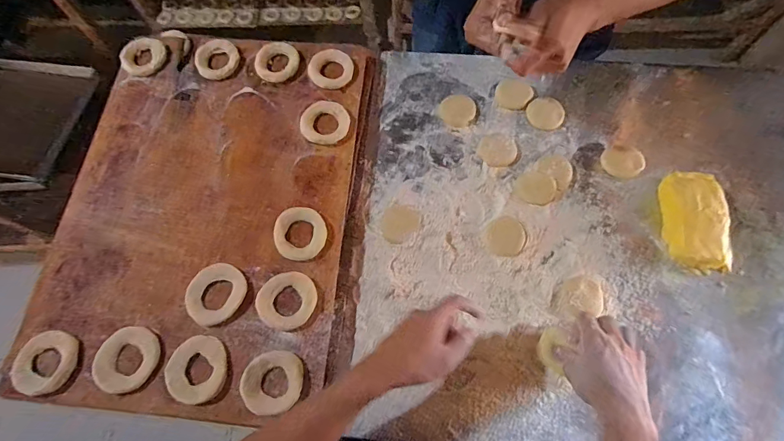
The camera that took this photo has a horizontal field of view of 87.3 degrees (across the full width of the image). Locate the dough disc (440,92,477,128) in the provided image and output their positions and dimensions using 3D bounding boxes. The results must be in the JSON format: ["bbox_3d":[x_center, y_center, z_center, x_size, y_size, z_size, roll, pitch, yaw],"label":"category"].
[{"bbox_3d":[0.113,-0.191,0.710,0.060,0.006,0.061,-1,69,2],"label":"dough disc"}]

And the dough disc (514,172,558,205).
[{"bbox_3d":[0.225,-0.053,0.643,0.060,0.008,0.053,37,75,14],"label":"dough disc"}]

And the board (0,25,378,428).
[{"bbox_3d":[-0.273,-0.034,0.628,0.456,0.038,0.605,3,69,3],"label":"board"}]

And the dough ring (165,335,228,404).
[{"bbox_3d":[-0.250,0.191,0.528,0.073,0.012,0.080,-6,69,0],"label":"dough ring"}]

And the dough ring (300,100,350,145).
[{"bbox_3d":[-0.107,-0.157,0.655,0.076,0.011,0.074,-1,69,2],"label":"dough ring"}]

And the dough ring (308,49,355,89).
[{"bbox_3d":[-0.103,-0.255,0.696,0.072,0.020,0.076,-1,69,2],"label":"dough ring"}]

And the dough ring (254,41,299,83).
[{"bbox_3d":[-0.194,-0.268,0.699,0.074,0.022,0.071,-1,69,2],"label":"dough ring"}]

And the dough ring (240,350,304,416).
[{"bbox_3d":[-0.152,0.206,0.524,0.074,0.012,0.075,-1,69,2],"label":"dough ring"}]

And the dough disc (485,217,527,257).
[{"bbox_3d":[0.171,0.024,0.618,0.056,0.004,0.062,31,73,13],"label":"dough disc"}]

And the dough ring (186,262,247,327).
[{"bbox_3d":[-0.243,0.101,0.565,0.075,0.008,0.082,-1,69,2],"label":"dough ring"}]

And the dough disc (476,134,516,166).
[{"bbox_3d":[0.174,-0.115,0.679,0.060,0.004,0.059,-1,69,2],"label":"dough disc"}]

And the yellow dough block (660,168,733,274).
[{"bbox_3d":[0.445,-0.002,0.603,0.083,0.040,0.154,3,69,3],"label":"yellow dough block"}]

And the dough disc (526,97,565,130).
[{"bbox_3d":[0.259,-0.181,0.694,0.060,0.004,0.060,-1,69,2],"label":"dough disc"}]

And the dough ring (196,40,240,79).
[{"bbox_3d":[-0.298,-0.276,0.701,0.073,0.016,0.066,-23,70,-7],"label":"dough ring"}]

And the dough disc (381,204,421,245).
[{"bbox_3d":[0.012,0.005,0.633,0.054,0.006,0.065,20,71,9],"label":"dough disc"}]

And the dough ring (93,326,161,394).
[{"bbox_3d":[-0.348,0.183,0.541,0.076,0.012,0.079,-9,69,-2],"label":"dough ring"}]

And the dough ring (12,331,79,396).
[{"bbox_3d":[-0.455,0.187,0.540,0.078,0.010,0.076,-6,69,0],"label":"dough ring"}]

